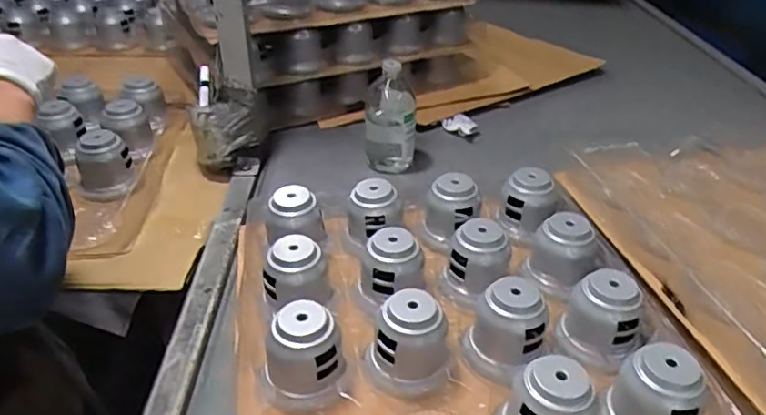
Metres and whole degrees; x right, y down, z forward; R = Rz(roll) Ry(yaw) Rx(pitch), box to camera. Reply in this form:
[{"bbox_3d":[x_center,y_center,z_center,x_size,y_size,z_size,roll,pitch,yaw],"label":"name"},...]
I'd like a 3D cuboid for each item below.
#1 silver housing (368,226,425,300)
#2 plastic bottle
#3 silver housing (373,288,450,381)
[{"bbox_3d":[0.014,0.066,0.638,0.059,0.058,0.064,1,37,-1],"label":"silver housing"},{"bbox_3d":[0.013,-0.144,0.873,0.073,0.162,0.063,-2,35,-5],"label":"plastic bottle"},{"bbox_3d":[0.030,0.125,0.558,0.070,0.063,0.059,7,35,7],"label":"silver housing"}]

